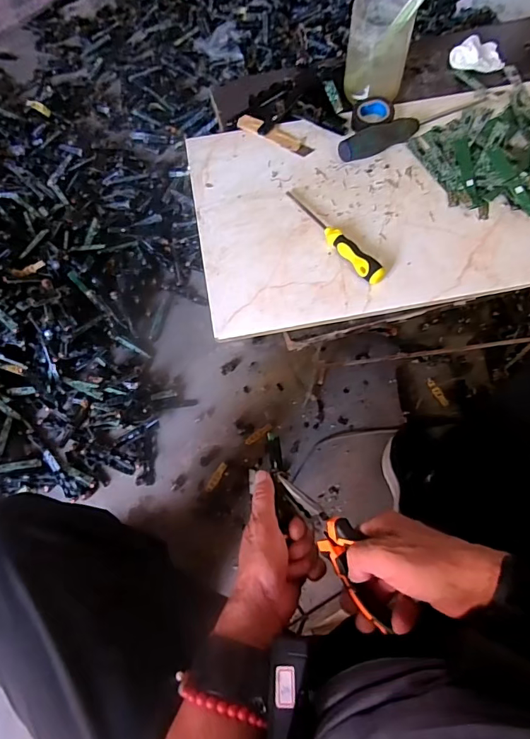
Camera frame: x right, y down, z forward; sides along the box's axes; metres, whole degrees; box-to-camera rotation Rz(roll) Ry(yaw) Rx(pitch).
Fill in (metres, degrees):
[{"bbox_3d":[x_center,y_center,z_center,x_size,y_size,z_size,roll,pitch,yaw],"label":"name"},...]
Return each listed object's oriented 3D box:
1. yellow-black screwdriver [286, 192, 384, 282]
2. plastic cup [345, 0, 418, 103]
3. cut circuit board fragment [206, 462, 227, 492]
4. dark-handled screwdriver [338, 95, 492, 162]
[{"bbox_3d":[0.078,-0.157,0.506,0.021,0.024,0.160,-31,69,-12],"label":"yellow-black screwdriver"},{"bbox_3d":[0.144,-0.414,0.562,0.077,0.113,0.083,0,69,1],"label":"plastic cup"},{"bbox_3d":[-0.096,0.213,0.878,0.016,0.004,0.062,31,70,14],"label":"cut circuit board fragment"},{"bbox_3d":[0.193,-0.310,0.561,0.224,0.030,0.026,-26,68,-10],"label":"dark-handled screwdriver"}]

